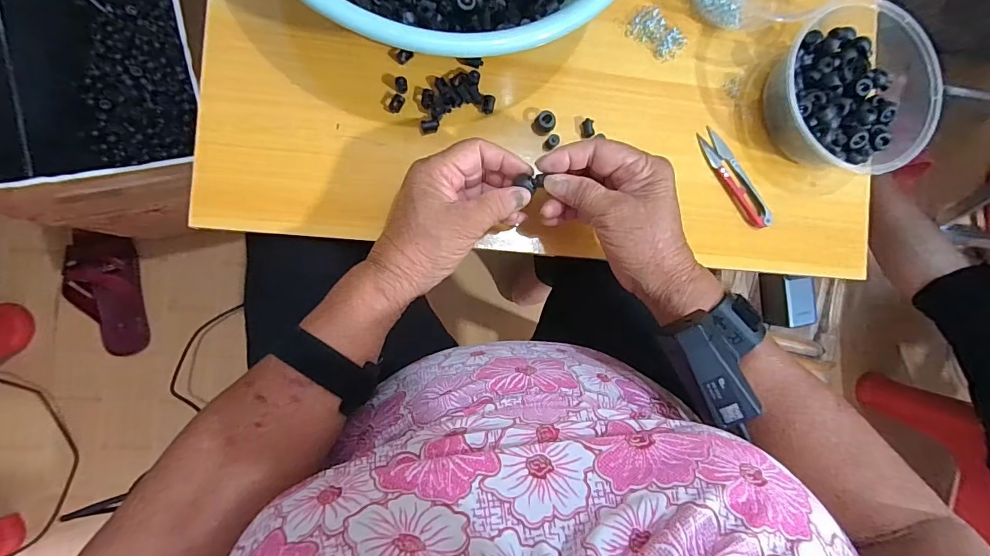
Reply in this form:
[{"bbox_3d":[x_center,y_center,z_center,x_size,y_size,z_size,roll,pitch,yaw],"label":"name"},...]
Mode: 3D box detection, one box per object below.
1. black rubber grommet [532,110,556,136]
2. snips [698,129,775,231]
[{"bbox_3d":[0.042,-0.131,0.379,0.016,0.014,0.017,0,90,-8],"label":"black rubber grommet"},{"bbox_3d":[0.218,-0.090,0.407,0.023,0.011,0.101,-33,95,-7],"label":"snips"}]

